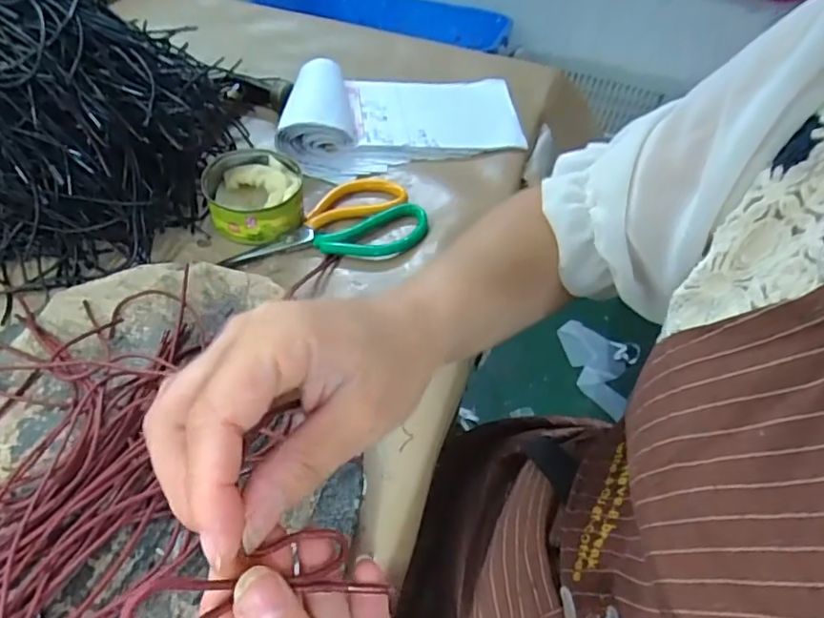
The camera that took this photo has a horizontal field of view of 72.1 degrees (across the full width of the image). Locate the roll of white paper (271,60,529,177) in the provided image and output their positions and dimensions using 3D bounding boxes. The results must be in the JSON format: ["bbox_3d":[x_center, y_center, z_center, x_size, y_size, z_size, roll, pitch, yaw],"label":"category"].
[{"bbox_3d":[-0.011,-0.205,0.585,0.252,0.042,0.125,-10,52,-13],"label":"roll of white paper"}]

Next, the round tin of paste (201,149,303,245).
[{"bbox_3d":[-0.136,-0.099,0.490,0.080,0.036,0.074,-4,51,-8],"label":"round tin of paste"}]

